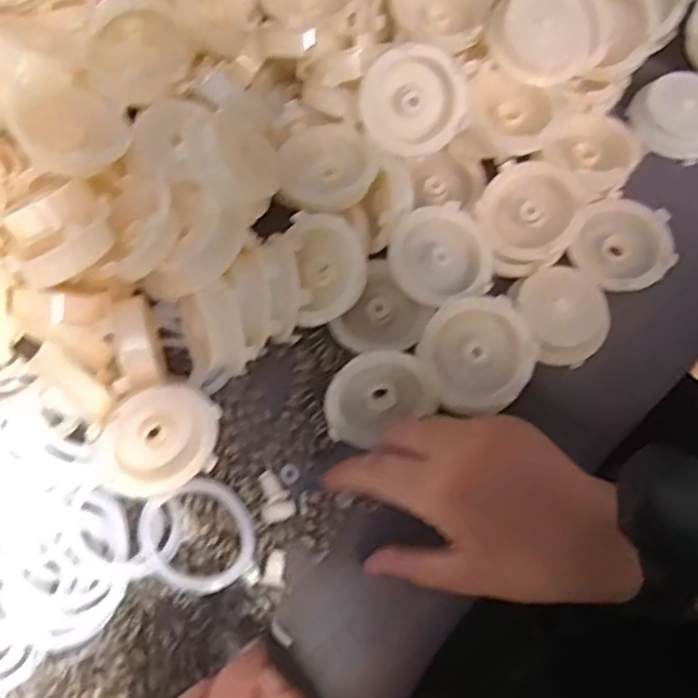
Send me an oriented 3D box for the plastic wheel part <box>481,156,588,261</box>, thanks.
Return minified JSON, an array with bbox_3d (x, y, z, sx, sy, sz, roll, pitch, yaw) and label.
[{"bbox_3d":[0.096,-0.073,0.368,0.051,0.014,0.052,25,73,10],"label":"plastic wheel part"}]

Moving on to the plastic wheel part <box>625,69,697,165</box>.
[{"bbox_3d":[0.193,-0.135,0.408,0.053,0.019,0.050,25,96,-6],"label":"plastic wheel part"}]

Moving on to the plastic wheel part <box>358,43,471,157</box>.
[{"bbox_3d":[0.033,-0.127,0.362,0.051,0.009,0.051,1,117,2],"label":"plastic wheel part"}]

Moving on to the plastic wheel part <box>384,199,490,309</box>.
[{"bbox_3d":[0.047,-0.048,0.360,0.052,0.013,0.052,0,70,1],"label":"plastic wheel part"}]

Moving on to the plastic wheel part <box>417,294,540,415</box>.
[{"bbox_3d":[0.064,0.001,0.346,0.055,0.011,0.055,0,82,0],"label":"plastic wheel part"}]

